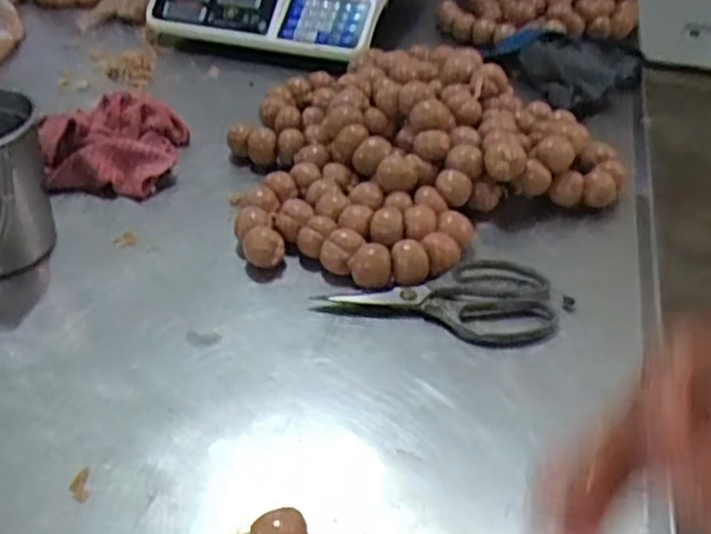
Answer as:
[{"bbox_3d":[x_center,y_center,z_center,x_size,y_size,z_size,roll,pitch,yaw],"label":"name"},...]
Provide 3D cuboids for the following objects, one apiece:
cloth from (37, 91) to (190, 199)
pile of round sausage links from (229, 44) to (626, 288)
[{"bbox_3d":[-0.265,-0.150,0.811,0.144,0.058,0.188,-5,41,-7],"label":"cloth"},{"bbox_3d":[0.065,-0.134,0.775,0.382,0.096,0.357,-7,41,-8],"label":"pile of round sausage links"}]

